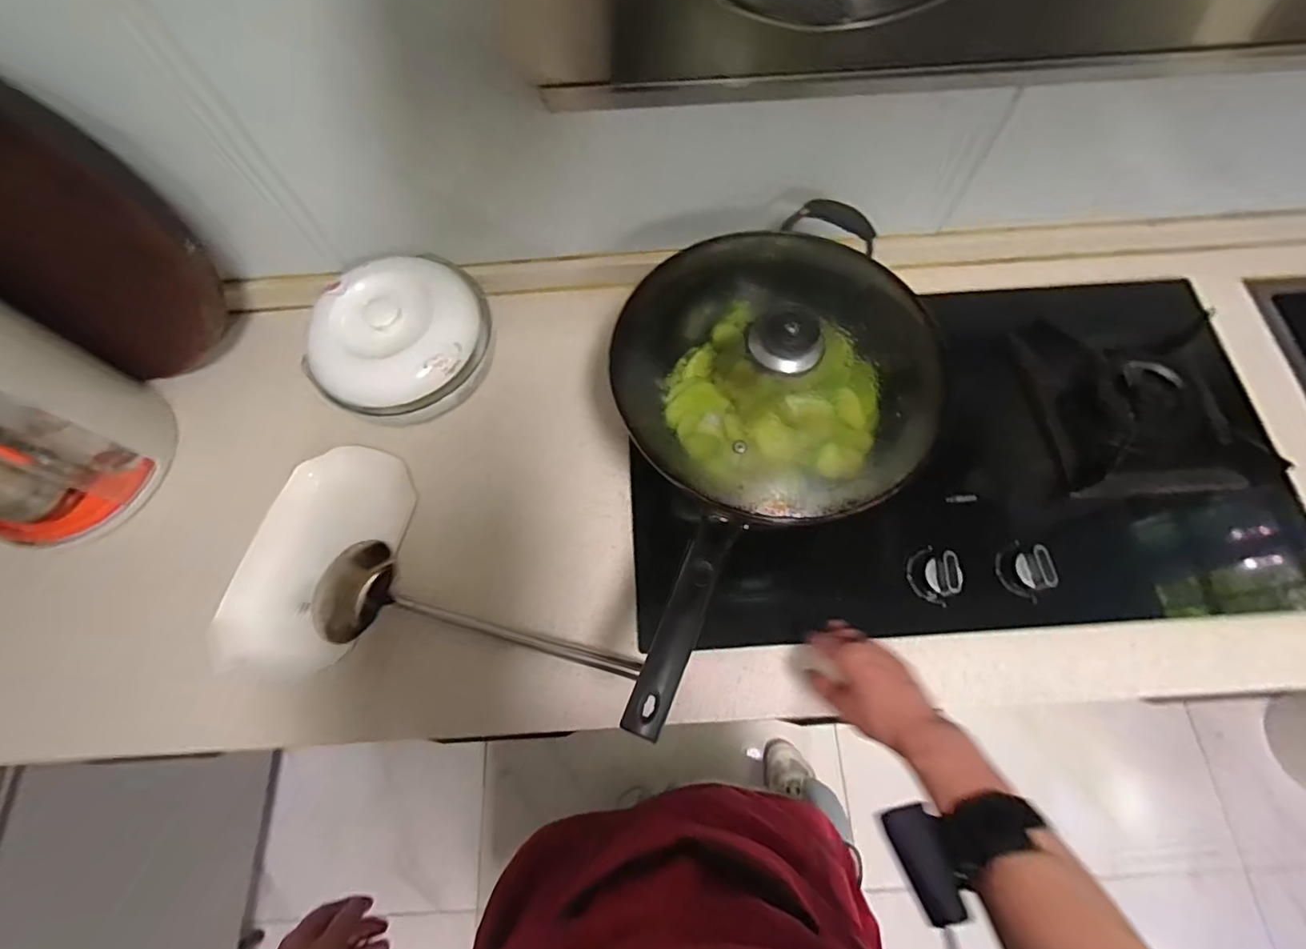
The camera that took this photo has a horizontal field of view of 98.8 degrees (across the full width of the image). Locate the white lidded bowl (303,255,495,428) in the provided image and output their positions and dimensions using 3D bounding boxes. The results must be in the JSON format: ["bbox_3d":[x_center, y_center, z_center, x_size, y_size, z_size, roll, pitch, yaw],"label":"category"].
[{"bbox_3d":[-0.299,-0.165,0.675,0.205,0.090,0.184,-30,71,-10],"label":"white lidded bowl"}]

